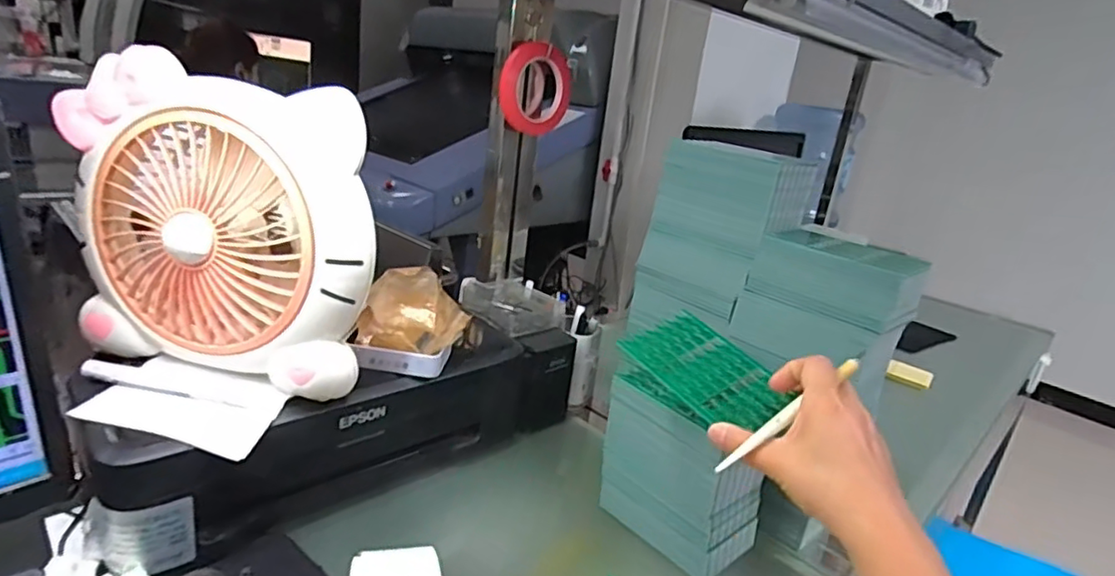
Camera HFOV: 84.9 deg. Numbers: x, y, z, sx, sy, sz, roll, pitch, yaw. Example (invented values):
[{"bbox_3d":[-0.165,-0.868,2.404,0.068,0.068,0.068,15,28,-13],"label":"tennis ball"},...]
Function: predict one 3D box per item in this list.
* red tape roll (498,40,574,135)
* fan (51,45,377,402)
[{"bbox_3d":[-0.029,-0.261,0.804,0.016,0.113,0.116,32,-8,45],"label":"red tape roll"},{"bbox_3d":[-0.280,-0.046,0.504,0.254,0.236,0.083,14,20,17],"label":"fan"}]

